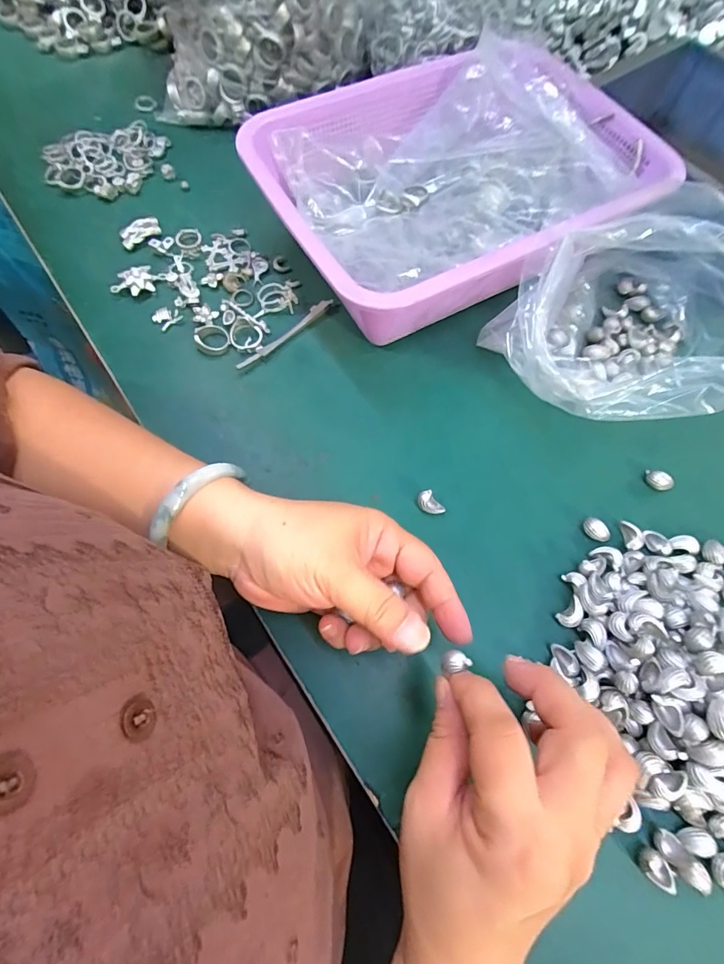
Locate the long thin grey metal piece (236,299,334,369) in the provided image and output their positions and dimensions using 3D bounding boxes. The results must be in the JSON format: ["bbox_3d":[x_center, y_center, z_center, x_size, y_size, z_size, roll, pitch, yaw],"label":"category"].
[{"bbox_3d":[-0.062,-0.123,0.364,0.100,0.006,0.009,-42,74,-16],"label":"long thin grey metal piece"}]

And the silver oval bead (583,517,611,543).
[{"bbox_3d":[0.163,0.033,0.304,0.013,0.007,0.018,-42,74,-16],"label":"silver oval bead"}]

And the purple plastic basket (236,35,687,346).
[{"bbox_3d":[0.074,-0.241,0.368,0.297,0.083,0.223,-28,71,-12],"label":"purple plastic basket"}]

